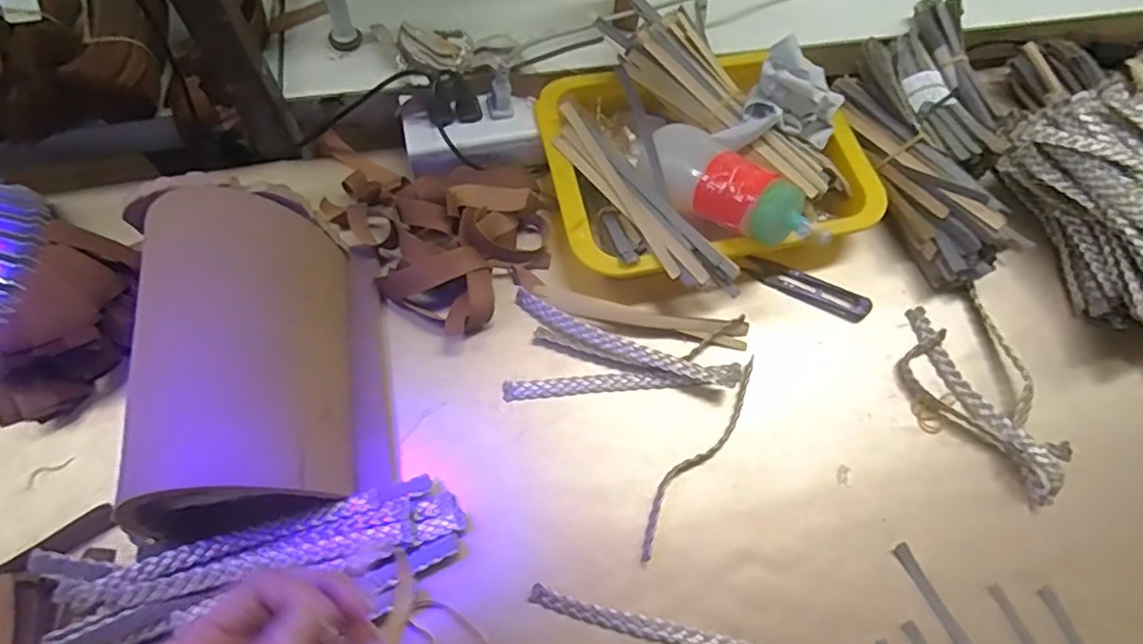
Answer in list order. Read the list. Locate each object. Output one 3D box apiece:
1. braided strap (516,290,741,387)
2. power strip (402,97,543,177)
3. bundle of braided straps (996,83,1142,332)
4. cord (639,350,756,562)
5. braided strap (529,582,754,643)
[{"bbox_3d":[0.040,0.014,0.463,0.177,0.013,0.024,19,65,6],"label":"braided strap"},{"bbox_3d":[-0.082,-0.157,0.521,0.110,0.035,0.049,-14,66,-9],"label":"power strip"},{"bbox_3d":[0.430,-0.082,0.479,0.085,0.088,0.206,-19,67,-10],"label":"bundle of braided straps"},{"bbox_3d":[0.090,0.090,0.428,0.021,0.005,0.162,35,68,13],"label":"cord"},{"bbox_3d":[0.059,0.195,0.387,0.172,0.006,0.014,14,65,4],"label":"braided strap"}]

